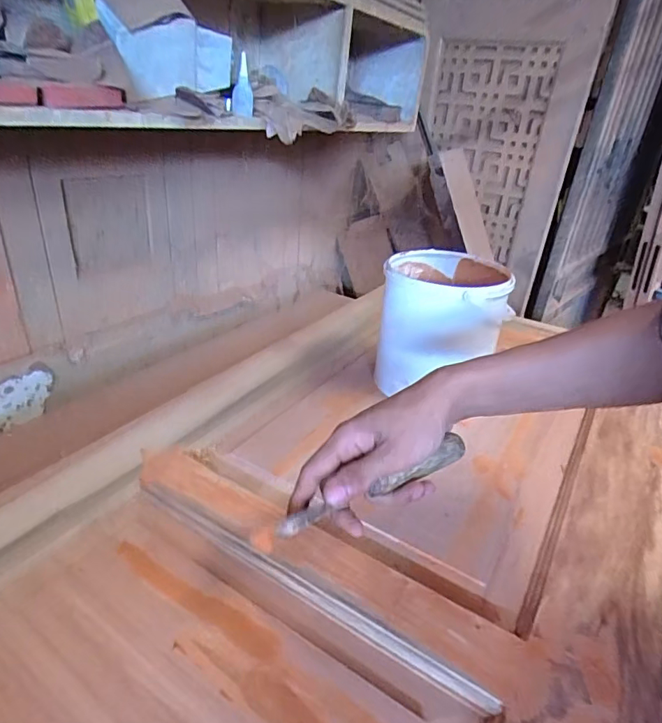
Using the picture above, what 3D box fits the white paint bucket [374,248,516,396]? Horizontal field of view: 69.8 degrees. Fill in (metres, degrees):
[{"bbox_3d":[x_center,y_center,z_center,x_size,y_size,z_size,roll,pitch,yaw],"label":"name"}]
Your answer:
[{"bbox_3d":[0.160,-0.055,0.712,0.167,0.183,0.176,4,29,-2],"label":"white paint bucket"}]

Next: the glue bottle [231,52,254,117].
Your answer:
[{"bbox_3d":[-0.152,-0.471,0.810,0.035,0.091,0.036,1,29,-8],"label":"glue bottle"}]

